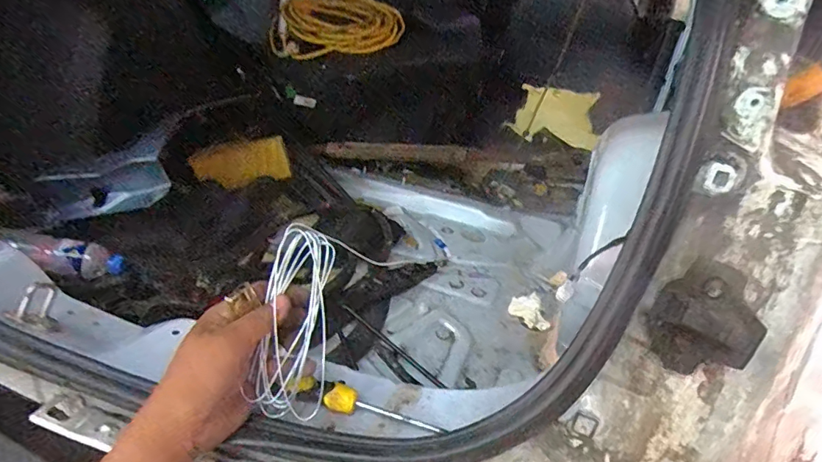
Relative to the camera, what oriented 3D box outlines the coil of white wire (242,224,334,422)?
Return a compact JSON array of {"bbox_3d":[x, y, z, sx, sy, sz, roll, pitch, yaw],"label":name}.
[{"bbox_3d":[-0.099,0.081,0.424,0.055,0.166,0.027,8,-4,3],"label":"coil of white wire"}]

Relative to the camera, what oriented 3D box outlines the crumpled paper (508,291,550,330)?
[{"bbox_3d":[0.238,0.166,0.976,0.061,0.033,0.095,3,27,-8],"label":"crumpled paper"}]

